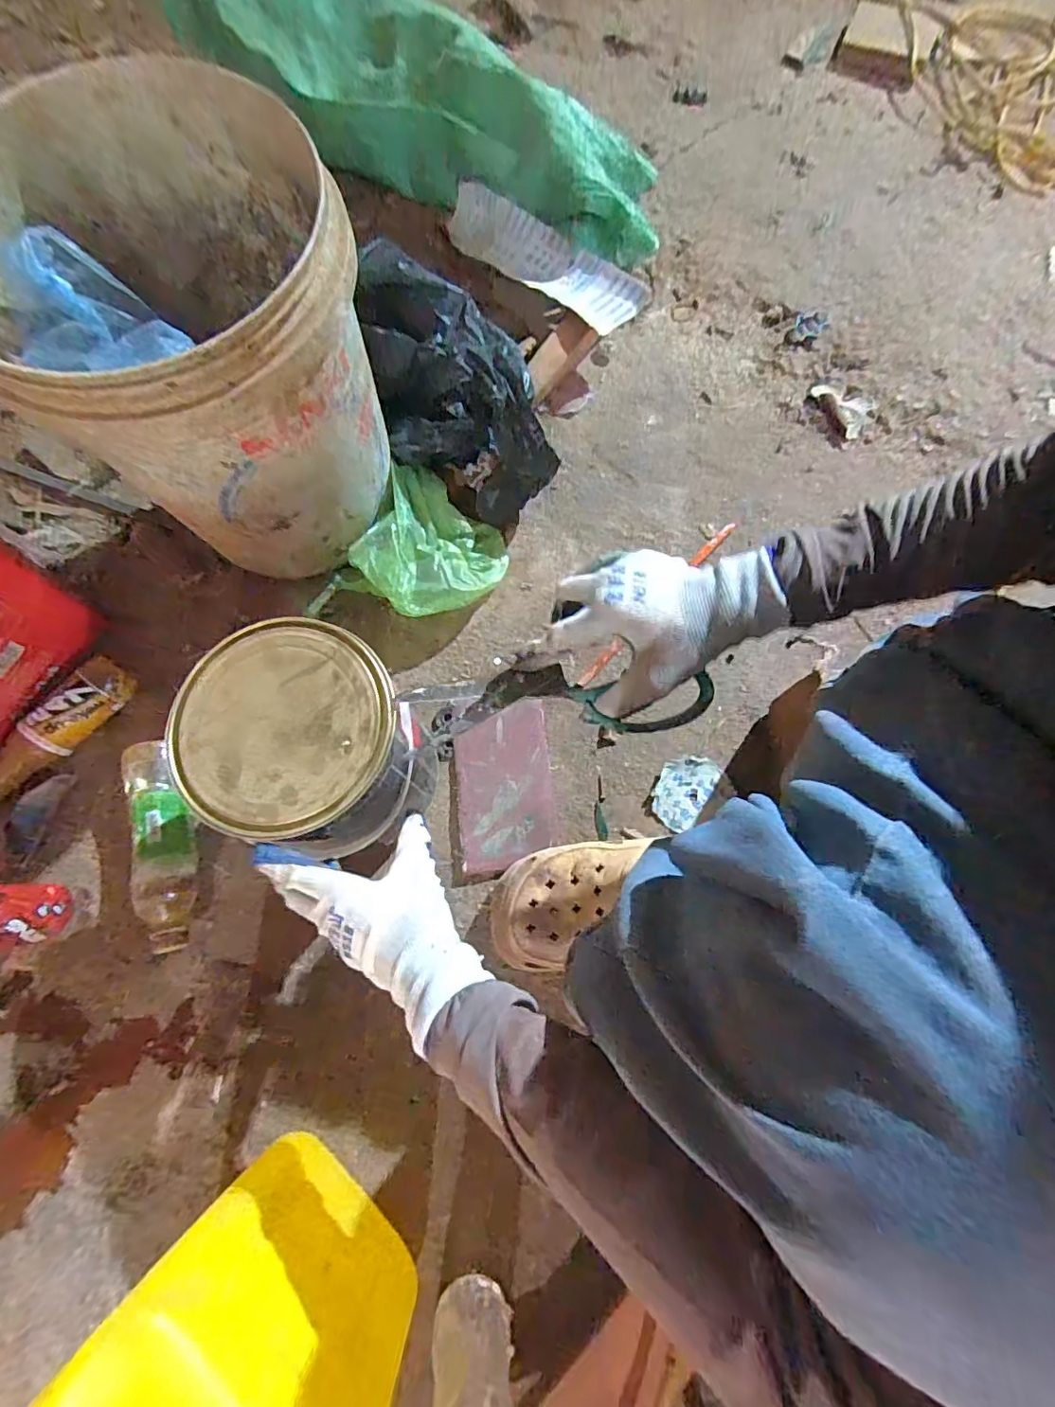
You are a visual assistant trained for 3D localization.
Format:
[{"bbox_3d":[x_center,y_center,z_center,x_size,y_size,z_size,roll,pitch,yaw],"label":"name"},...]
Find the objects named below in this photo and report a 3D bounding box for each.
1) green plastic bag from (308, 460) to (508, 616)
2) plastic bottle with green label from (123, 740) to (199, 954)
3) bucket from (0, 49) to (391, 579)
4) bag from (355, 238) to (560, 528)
[{"bbox_3d":[-0.134,-0.173,0.661,0.186,0.081,0.197,27,74,7],"label":"green plastic bag"},{"bbox_3d":[-0.367,0.142,0.561,0.059,0.063,0.206,-16,73,-6],"label":"plastic bottle with green label"},{"bbox_3d":[-0.296,-0.319,0.533,0.302,0.297,0.284,0,72,-1],"label":"bucket"},{"bbox_3d":[-0.094,-0.371,0.674,0.163,0.176,0.270,-19,74,-7],"label":"bag"}]

